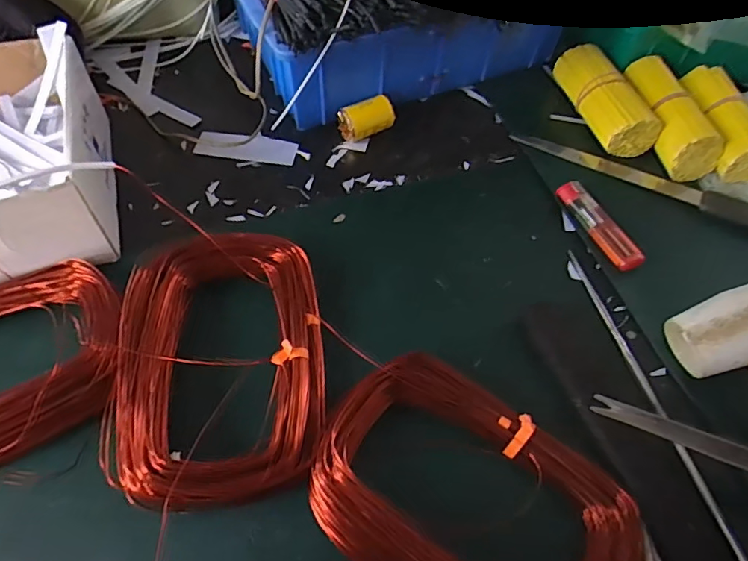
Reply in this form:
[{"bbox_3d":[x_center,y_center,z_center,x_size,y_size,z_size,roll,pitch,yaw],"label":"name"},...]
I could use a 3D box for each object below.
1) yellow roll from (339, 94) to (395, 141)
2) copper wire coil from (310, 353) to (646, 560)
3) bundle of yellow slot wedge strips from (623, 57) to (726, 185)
[{"bbox_3d":[-0.006,-0.142,0.458,0.048,0.027,0.025,-22,65,-15],"label":"yellow roll"},{"bbox_3d":[0.053,0.117,0.275,0.176,0.031,0.116,32,60,16],"label":"copper wire coil"},{"bbox_3d":[0.260,-0.149,0.453,0.045,0.038,0.125,-3,57,-6],"label":"bundle of yellow slot wedge strips"}]

